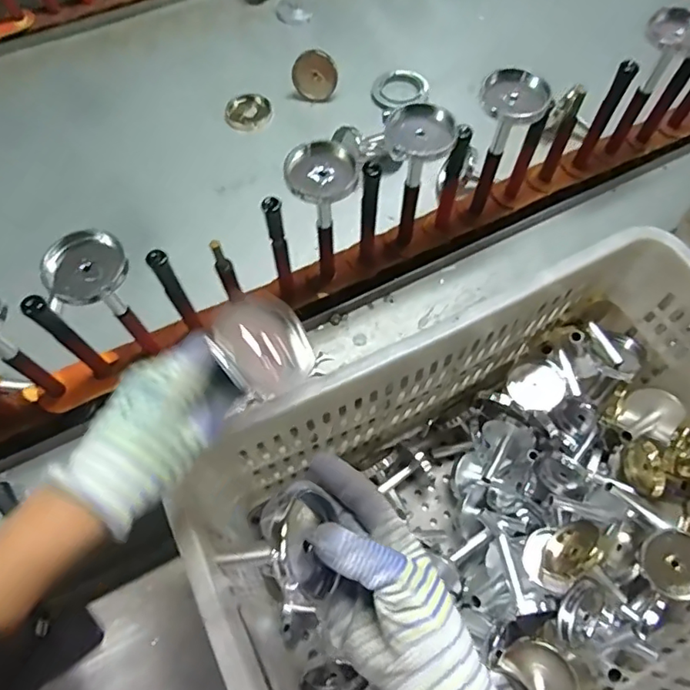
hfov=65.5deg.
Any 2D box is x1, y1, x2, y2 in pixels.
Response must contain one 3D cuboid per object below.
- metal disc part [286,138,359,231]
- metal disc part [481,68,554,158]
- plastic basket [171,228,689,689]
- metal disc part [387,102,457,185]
[{"bbox_3d":[-0.021,-0.144,0.503,0.061,0.074,0.063,-7,65,-3],"label":"metal disc part"},{"bbox_3d":[0.164,-0.227,0.541,0.066,0.076,0.052,27,68,13],"label":"metal disc part"},{"bbox_3d":[0.215,0.156,0.558,0.507,0.281,0.353,-25,67,-11],"label":"plastic basket"},{"bbox_3d":[0.072,-0.189,0.520,0.056,0.074,0.052,0,65,1],"label":"metal disc part"}]

